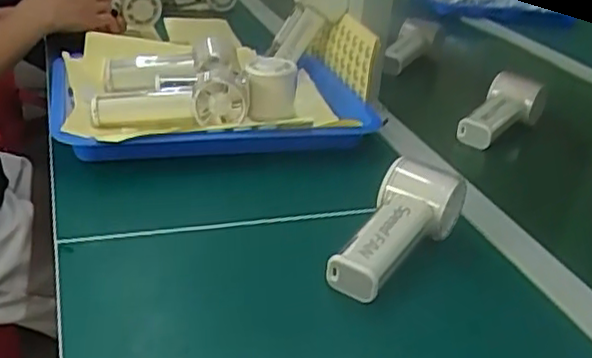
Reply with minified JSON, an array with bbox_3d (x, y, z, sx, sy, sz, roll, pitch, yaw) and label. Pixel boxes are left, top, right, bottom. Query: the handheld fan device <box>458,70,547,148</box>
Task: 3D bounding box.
[{"bbox_3d":[0.250,-0.082,0.807,0.059,0.052,0.140,23,32,29],"label":"handheld fan device"}]

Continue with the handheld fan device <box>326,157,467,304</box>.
[{"bbox_3d":[0.078,0.035,0.525,0.061,0.048,0.143,22,33,29],"label":"handheld fan device"}]

